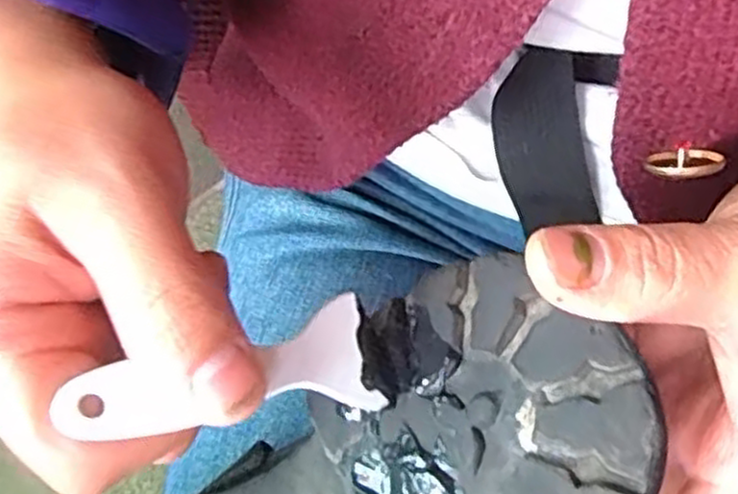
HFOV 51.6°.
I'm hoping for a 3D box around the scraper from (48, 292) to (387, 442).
[{"bbox_3d":[-0.028,0.028,0.166,0.071,0.011,0.027,-6,59,-37],"label":"scraper"}]

